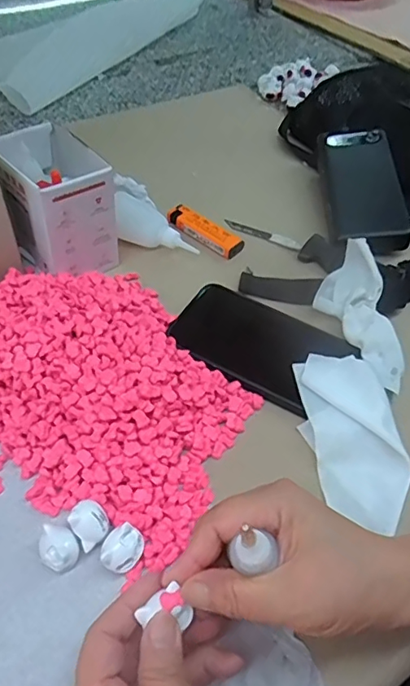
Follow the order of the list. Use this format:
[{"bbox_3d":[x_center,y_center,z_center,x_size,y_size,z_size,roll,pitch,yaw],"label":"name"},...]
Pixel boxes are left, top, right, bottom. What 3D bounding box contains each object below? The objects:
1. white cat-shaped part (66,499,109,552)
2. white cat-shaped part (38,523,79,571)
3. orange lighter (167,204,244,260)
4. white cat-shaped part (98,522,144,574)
[{"bbox_3d":[-0.067,0.104,0.304,0.019,0.016,0.021,-31,58,-27],"label":"white cat-shaped part"},{"bbox_3d":[-0.083,0.119,0.300,0.020,0.019,0.025,-20,54,-20],"label":"white cat-shaped part"},{"bbox_3d":[-0.002,-0.109,0.500,0.083,0.012,0.022,33,55,22],"label":"orange lighter"},{"bbox_3d":[-0.047,0.118,0.298,0.019,0.013,0.025,27,53,18],"label":"white cat-shaped part"}]

